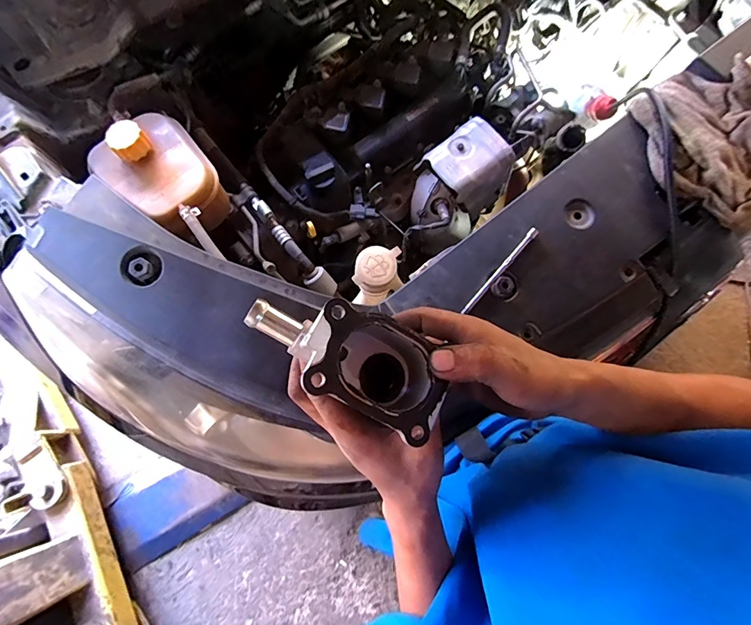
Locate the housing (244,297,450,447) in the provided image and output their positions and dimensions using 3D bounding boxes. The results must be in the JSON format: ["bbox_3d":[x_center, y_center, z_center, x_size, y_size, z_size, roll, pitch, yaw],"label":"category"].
[{"bbox_3d":[-0.020,0.029,0.266,0.125,0.058,0.060,31,71,-14],"label":"housing"}]

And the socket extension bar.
[{"bbox_3d":[0.165,-0.055,0.531,0.011,0.009,0.150,40,81,10],"label":"socket extension bar"}]

